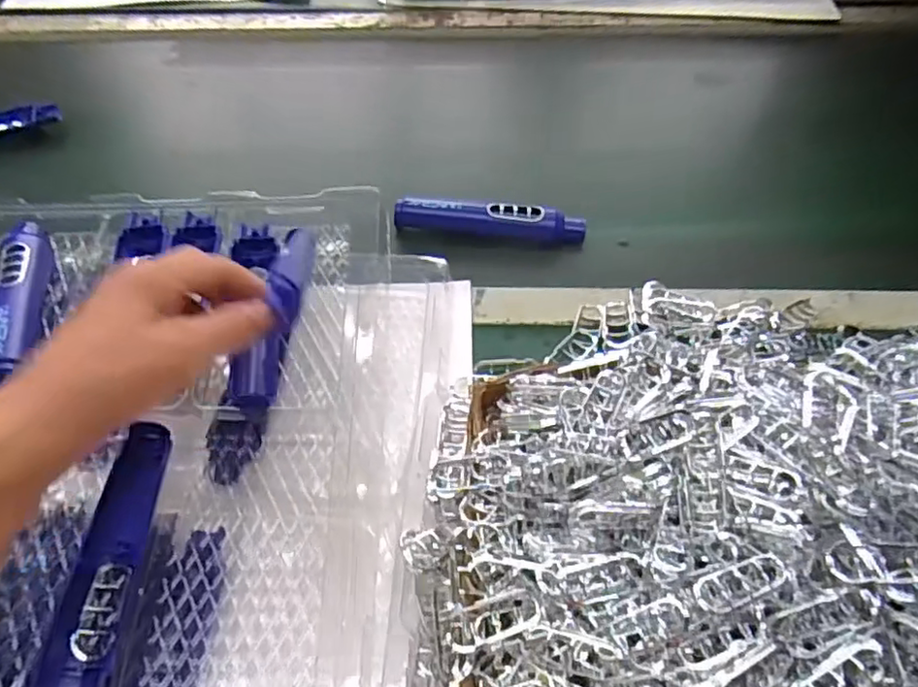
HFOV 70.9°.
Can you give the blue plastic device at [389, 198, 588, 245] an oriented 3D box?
[{"bbox_3d":[0.028,-0.112,0.593,0.170,0.030,0.021,4,55,5],"label":"blue plastic device"}]

